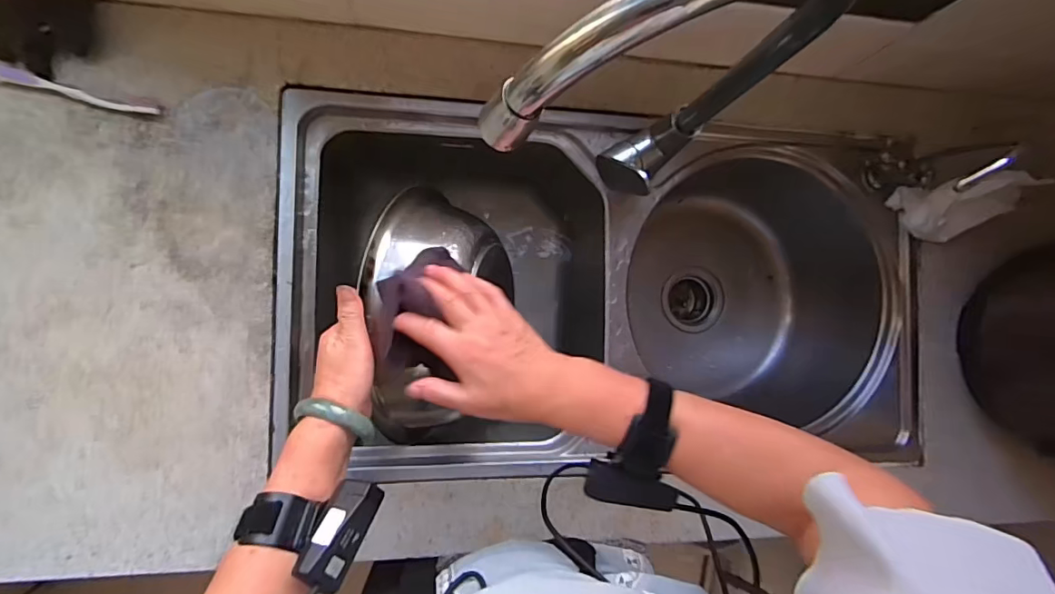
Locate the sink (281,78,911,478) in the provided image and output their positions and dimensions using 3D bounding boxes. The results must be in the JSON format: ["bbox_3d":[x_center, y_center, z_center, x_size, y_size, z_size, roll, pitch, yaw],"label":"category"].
[{"bbox_3d":[0.101,-0.002,0.711,0.787,0.225,0.406,1,88,-10],"label":"sink"}]

